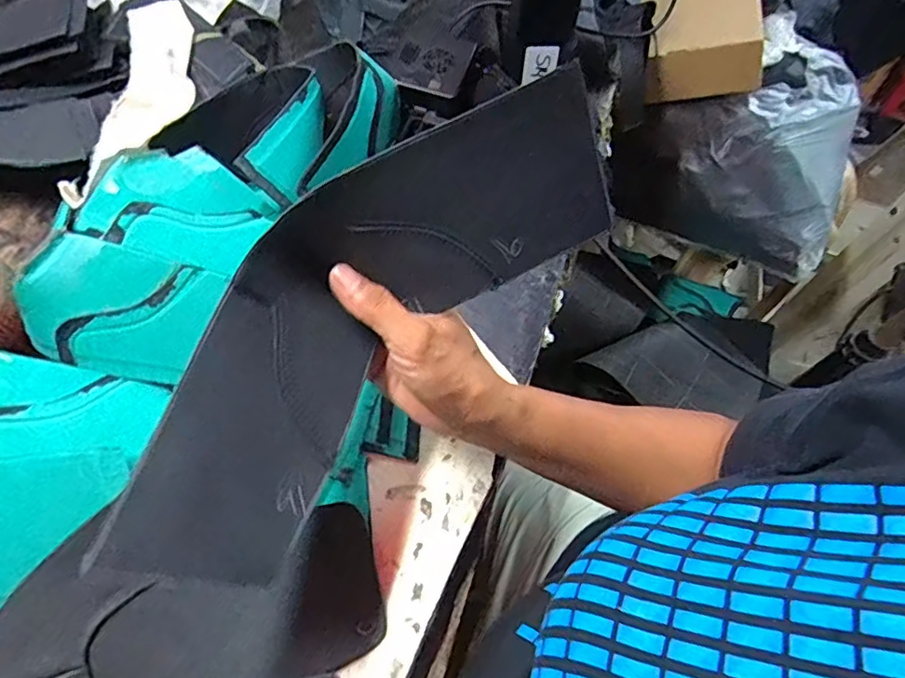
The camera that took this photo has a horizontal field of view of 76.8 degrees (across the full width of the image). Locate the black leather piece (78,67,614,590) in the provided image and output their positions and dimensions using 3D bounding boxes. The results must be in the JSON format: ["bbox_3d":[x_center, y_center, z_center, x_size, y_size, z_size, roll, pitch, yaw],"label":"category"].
[{"bbox_3d":[-0.047,-0.016,0.276,0.120,0.077,0.273,41,85,19],"label":"black leather piece"}]

